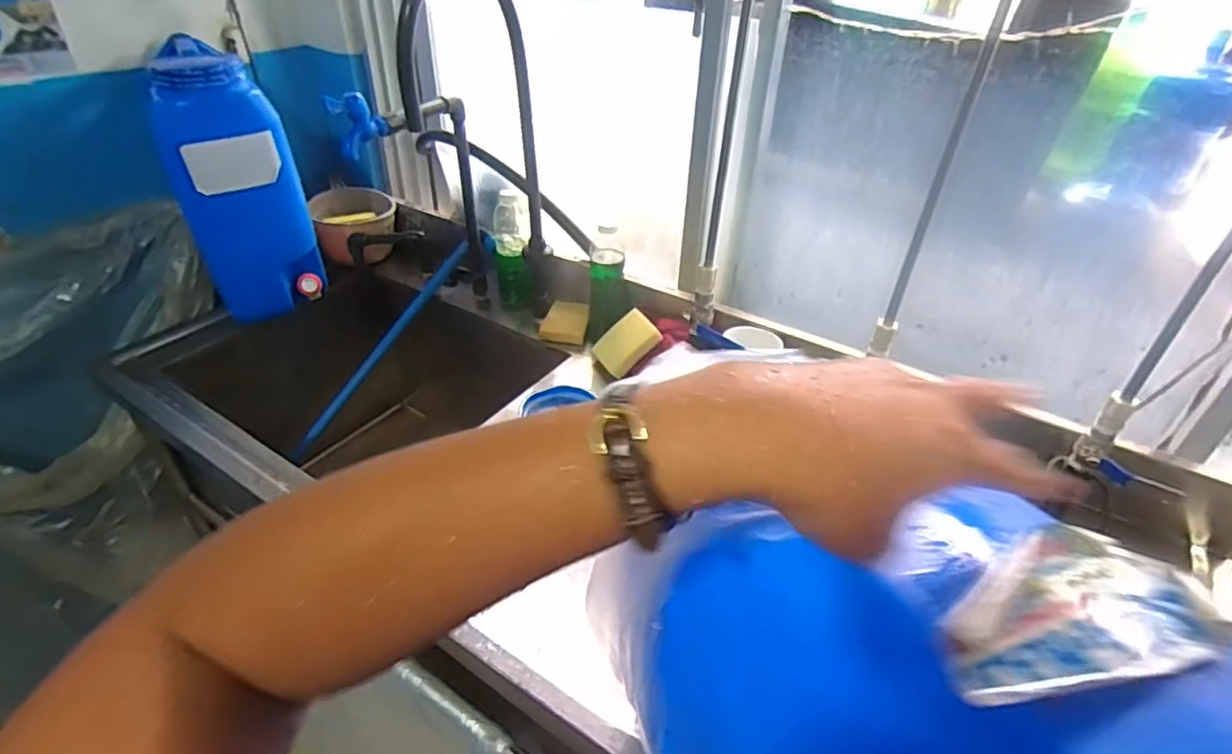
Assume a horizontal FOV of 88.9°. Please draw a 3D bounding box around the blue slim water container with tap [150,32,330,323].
[{"bbox_3d":[-0.625,-0.323,1.050,0.182,0.386,0.233,-17,41,-25],"label":"blue slim water container with tap"}]

